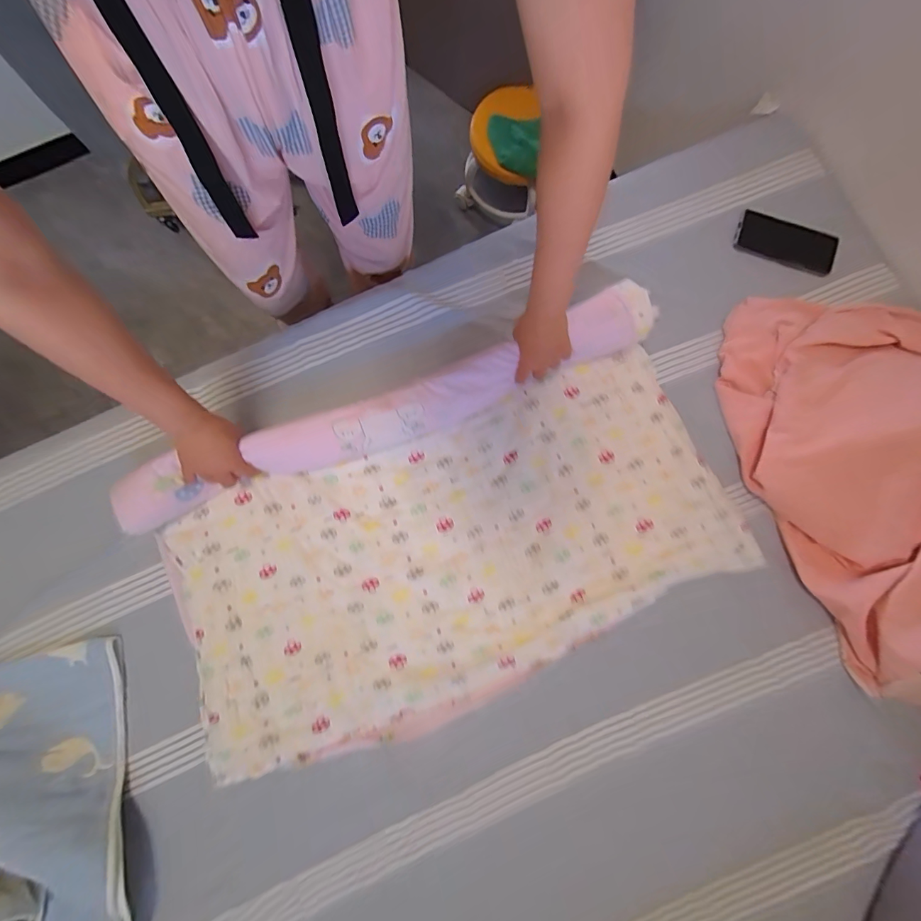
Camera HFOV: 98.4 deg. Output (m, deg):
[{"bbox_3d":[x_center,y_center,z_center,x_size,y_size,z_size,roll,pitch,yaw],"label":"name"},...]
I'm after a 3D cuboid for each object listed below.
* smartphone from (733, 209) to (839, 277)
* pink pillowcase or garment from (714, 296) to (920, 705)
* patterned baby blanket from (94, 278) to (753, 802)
[{"bbox_3d":[0.571,-0.384,0.700,0.164,0.015,0.084,29,87,11],"label":"smartphone"},{"bbox_3d":[0.651,-0.004,0.544,0.400,0.170,0.625,-25,81,-4],"label":"pink pillowcase or garment"},{"bbox_3d":[-0.022,0.097,0.574,0.794,0.076,0.465,-22,81,-4],"label":"patterned baby blanket"}]

